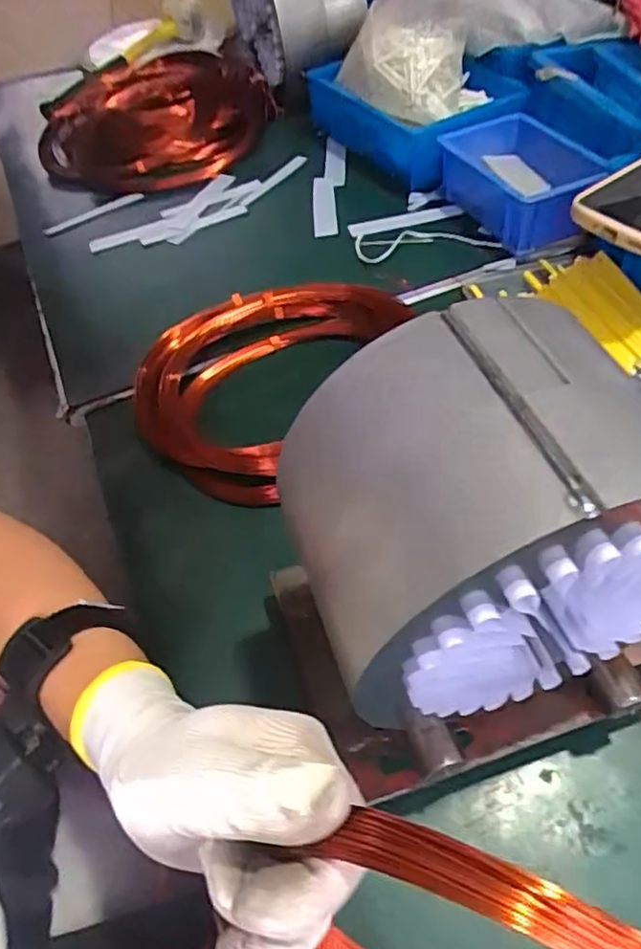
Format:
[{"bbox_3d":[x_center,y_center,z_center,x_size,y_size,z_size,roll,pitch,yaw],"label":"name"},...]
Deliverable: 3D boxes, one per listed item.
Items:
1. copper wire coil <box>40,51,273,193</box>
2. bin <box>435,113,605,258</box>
[{"bbox_3d":[-0.198,-0.424,0.757,0.260,0.054,0.266,-3,52,4],"label":"copper wire coil"},{"bbox_3d":[0.181,-0.264,0.578,0.101,0.054,0.149,-25,55,-14],"label":"bin"}]

